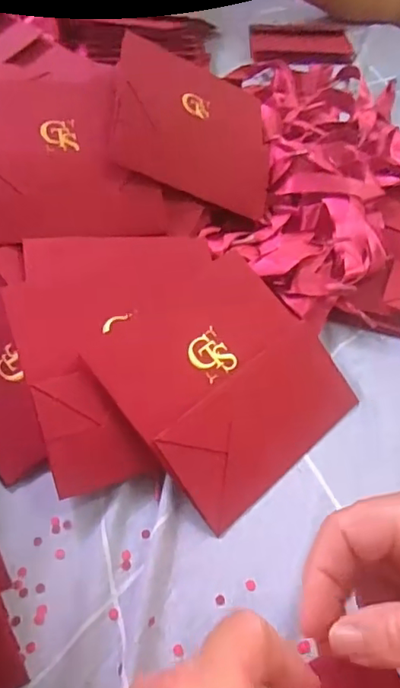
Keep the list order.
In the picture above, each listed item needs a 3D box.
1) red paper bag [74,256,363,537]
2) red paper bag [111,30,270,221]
[{"bbox_3d":[0.017,0.020,0.360,0.141,0.015,0.145,-34,79,-28],"label":"red paper bag"},{"bbox_3d":[-0.002,-0.190,0.463,0.142,0.016,0.147,18,61,-22],"label":"red paper bag"}]

